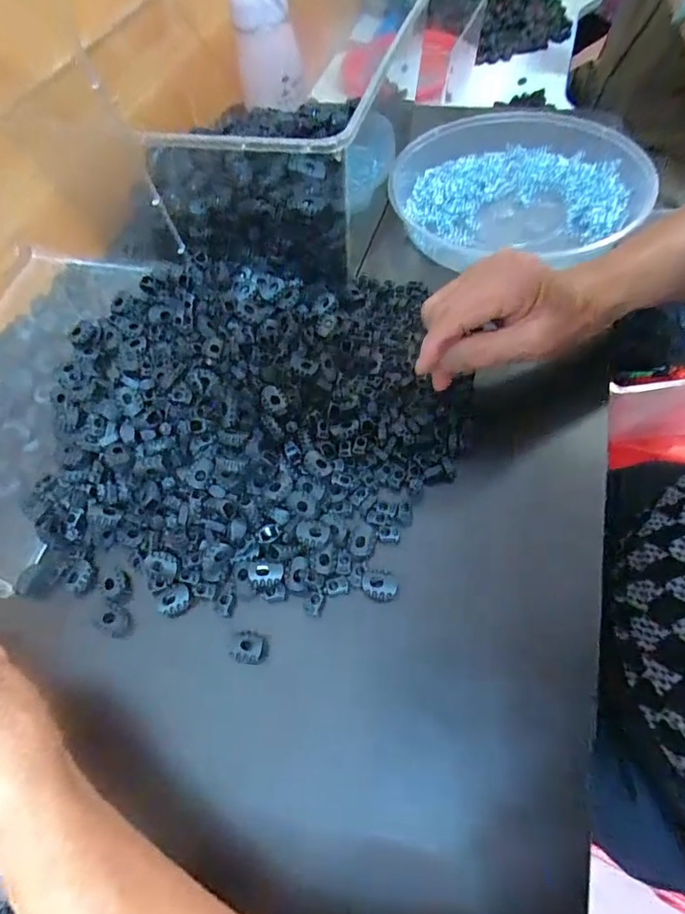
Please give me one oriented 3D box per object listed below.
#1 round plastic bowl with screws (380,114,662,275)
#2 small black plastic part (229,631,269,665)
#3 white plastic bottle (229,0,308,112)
[{"bbox_3d":[0.168,-0.264,0.462,0.225,0.040,0.219,-1,61,2],"label":"round plastic bowl with screws"},{"bbox_3d":[-0.055,0.113,0.284,0.021,0.007,0.018,5,61,6],"label":"small black plastic part"},{"bbox_3d":[-0.079,-0.447,0.517,0.075,0.118,0.063,-10,61,-2],"label":"white plastic bottle"}]

